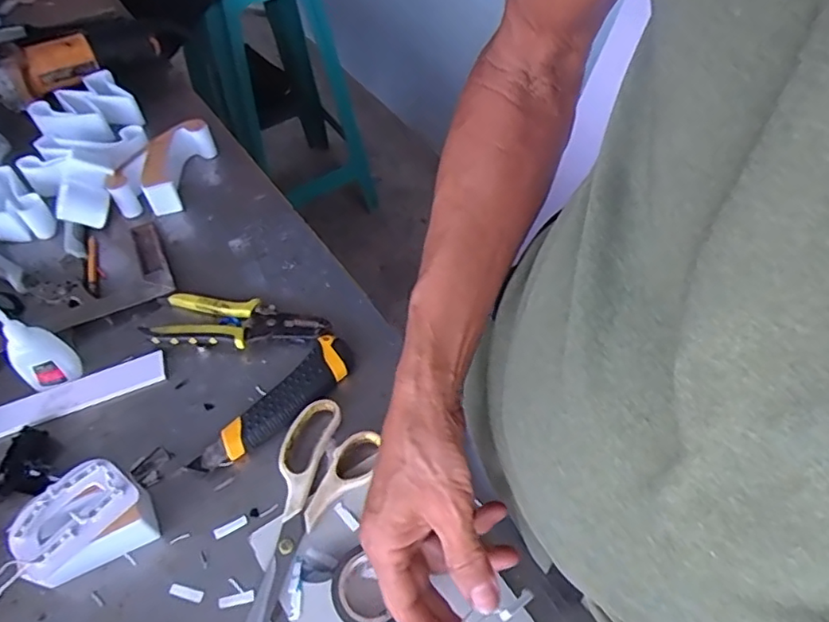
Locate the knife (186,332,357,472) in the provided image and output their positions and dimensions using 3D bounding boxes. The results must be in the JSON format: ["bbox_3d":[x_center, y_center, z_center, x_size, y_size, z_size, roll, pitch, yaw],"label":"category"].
[{"bbox_3d":[-0.117,0.081,0.508,0.037,0.018,0.159,35,61,24],"label":"knife"}]

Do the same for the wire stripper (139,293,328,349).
[{"bbox_3d":[-0.167,0.009,0.563,0.161,0.017,0.058,3,53,3],"label":"wire stripper"}]

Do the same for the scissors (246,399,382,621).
[{"bbox_3d":[-0.082,0.159,0.452,0.075,0.015,0.190,11,54,9],"label":"scissors"}]

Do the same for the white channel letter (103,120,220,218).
[{"bbox_3d":[-0.290,-0.169,0.685,0.070,0.040,0.136,13,54,10],"label":"white channel letter"}]

